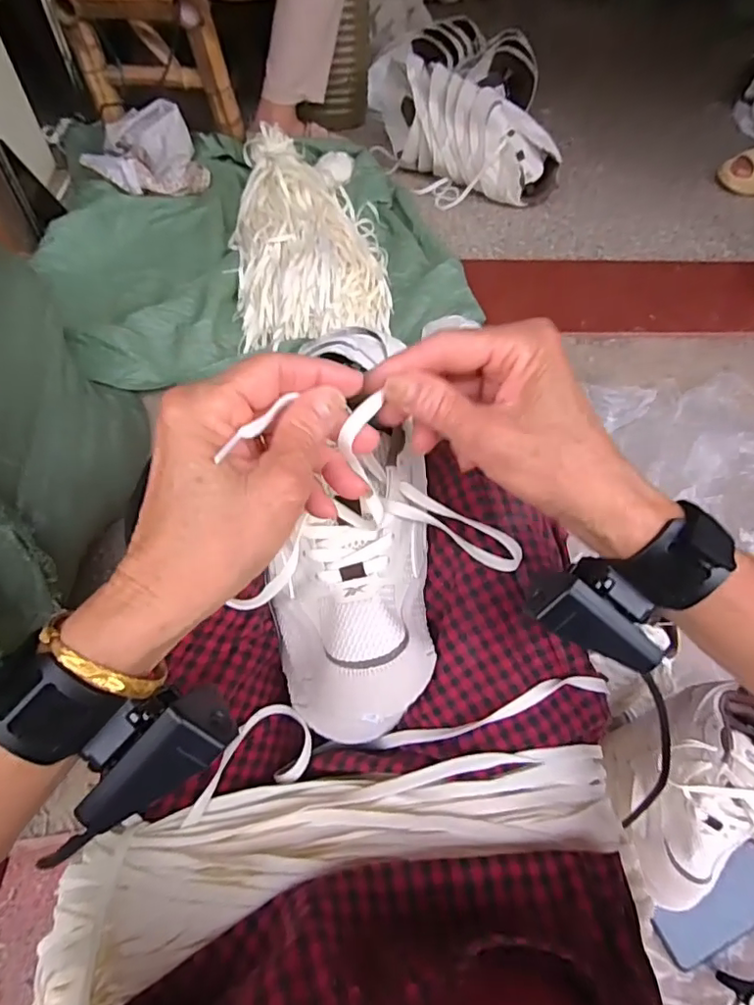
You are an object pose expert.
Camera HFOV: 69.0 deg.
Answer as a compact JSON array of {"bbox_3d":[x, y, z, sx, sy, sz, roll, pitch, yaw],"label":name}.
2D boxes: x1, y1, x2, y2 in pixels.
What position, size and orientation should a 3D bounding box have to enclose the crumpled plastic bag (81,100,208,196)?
[{"bbox_3d":[-0.482,-0.722,1.128,0.231,0.099,0.181,-16,61,-12],"label":"crumpled plastic bag"}]

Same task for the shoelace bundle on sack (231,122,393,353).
[{"bbox_3d":[-0.137,-0.523,1.036,0.274,0.076,0.520,-8,59,-8],"label":"shoelace bundle on sack"}]

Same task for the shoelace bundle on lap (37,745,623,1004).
[{"bbox_3d":[-0.026,0.206,0.322,0.348,0.066,0.091,-11,60,-9],"label":"shoelace bundle on lap"}]

